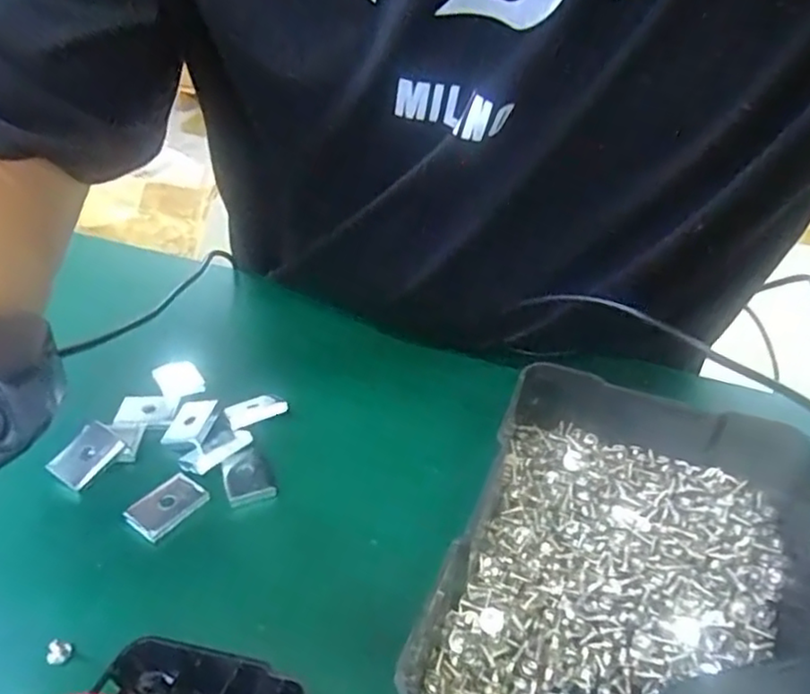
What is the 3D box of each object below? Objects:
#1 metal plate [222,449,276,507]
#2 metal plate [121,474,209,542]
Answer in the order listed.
[{"bbox_3d":[-0.070,0.057,0.279,0.018,0.004,0.027,-16,42,-20],"label":"metal plate"},{"bbox_3d":[-0.099,0.067,0.268,0.020,0.007,0.029,27,46,28],"label":"metal plate"}]

